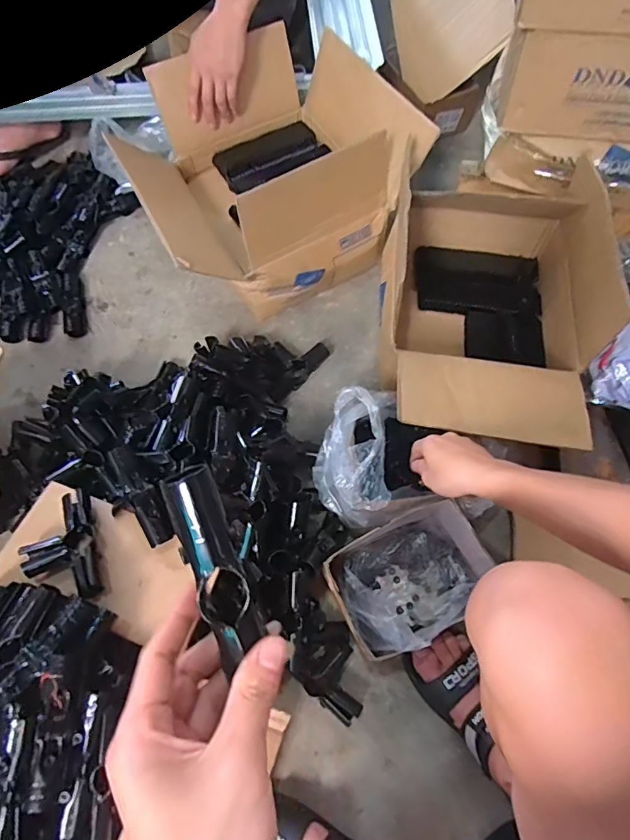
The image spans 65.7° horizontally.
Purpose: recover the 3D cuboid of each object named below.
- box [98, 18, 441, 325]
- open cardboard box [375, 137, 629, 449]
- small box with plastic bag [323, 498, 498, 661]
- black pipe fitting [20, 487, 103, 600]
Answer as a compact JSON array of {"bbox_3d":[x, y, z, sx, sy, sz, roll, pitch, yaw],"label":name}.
[{"bbox_3d":[-0.094,-0.430,0.857,0.435,0.221,0.379,-28,69,-13],"label":"box"},{"bbox_3d":[0.255,-0.174,0.763,0.289,0.235,0.455,5,66,1],"label":"open cardboard box"},{"bbox_3d":[0.131,0.216,0.678,0.210,0.103,0.142,-27,69,-12],"label":"small box with plastic bag"},{"bbox_3d":[-0.307,0.156,0.589,0.077,0.034,0.132,-19,67,-9],"label":"black pipe fitting"}]

